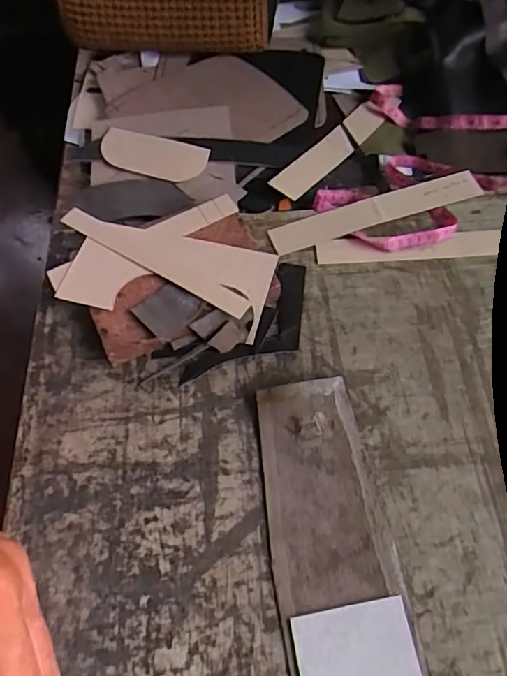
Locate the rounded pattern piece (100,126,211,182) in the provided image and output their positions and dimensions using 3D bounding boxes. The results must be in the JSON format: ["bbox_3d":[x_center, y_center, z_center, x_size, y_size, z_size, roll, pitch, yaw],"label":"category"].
[{"bbox_3d":[-0.123,-0.222,0.640,0.133,0.009,0.058,18,68,12],"label":"rounded pattern piece"}]

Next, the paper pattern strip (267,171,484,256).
[{"bbox_3d":[0.135,-0.139,0.581,0.240,0.008,0.041,-18,65,-7],"label":"paper pattern strip"}]

